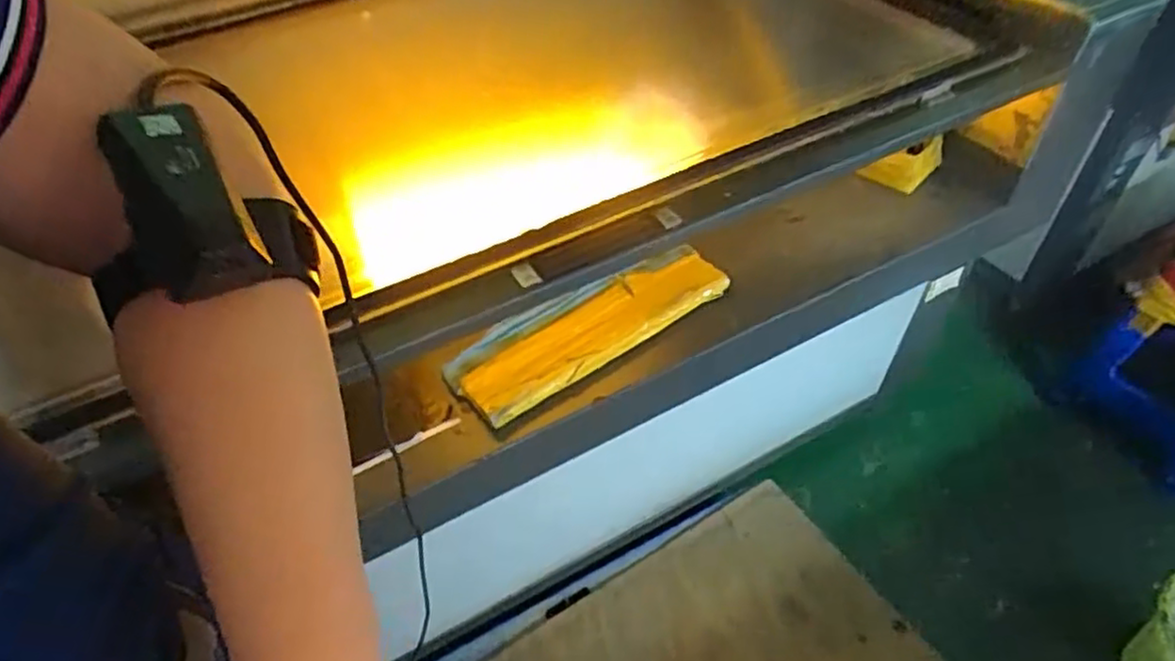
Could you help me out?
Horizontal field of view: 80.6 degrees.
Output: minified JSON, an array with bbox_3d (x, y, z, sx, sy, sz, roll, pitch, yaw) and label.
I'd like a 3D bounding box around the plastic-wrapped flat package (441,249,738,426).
[{"bbox_3d":[0.005,-0.006,0.942,0.396,0.035,0.118,-28,51,-19],"label":"plastic-wrapped flat package"}]

